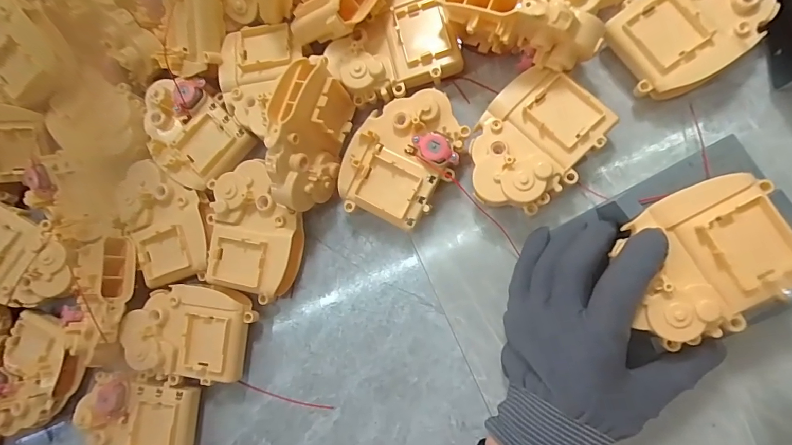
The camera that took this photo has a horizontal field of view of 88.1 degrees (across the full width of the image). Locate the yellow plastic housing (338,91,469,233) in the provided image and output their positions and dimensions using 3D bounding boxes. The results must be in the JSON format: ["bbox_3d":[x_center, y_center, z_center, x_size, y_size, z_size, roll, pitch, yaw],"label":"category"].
[{"bbox_3d":[0.004,-0.048,0.295,0.071,0.032,0.096,29,92,14],"label":"yellow plastic housing"}]

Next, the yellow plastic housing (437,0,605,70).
[{"bbox_3d":[0.071,-0.130,0.262,0.115,0.052,0.040,32,92,14],"label":"yellow plastic housing"}]

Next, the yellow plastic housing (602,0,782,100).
[{"bbox_3d":[0.192,-0.132,0.265,0.097,0.029,0.071,-36,78,7],"label":"yellow plastic housing"}]

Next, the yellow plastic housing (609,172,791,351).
[{"bbox_3d":[0.168,0.020,0.218,0.086,0.019,0.077,-22,87,8],"label":"yellow plastic housing"}]

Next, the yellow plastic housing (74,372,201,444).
[{"bbox_3d":[-0.200,0.157,0.318,0.088,0.032,0.066,1,85,13],"label":"yellow plastic housing"}]

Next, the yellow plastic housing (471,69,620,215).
[{"bbox_3d":[0.090,-0.053,0.279,0.070,0.034,0.094,40,94,13],"label":"yellow plastic housing"}]

